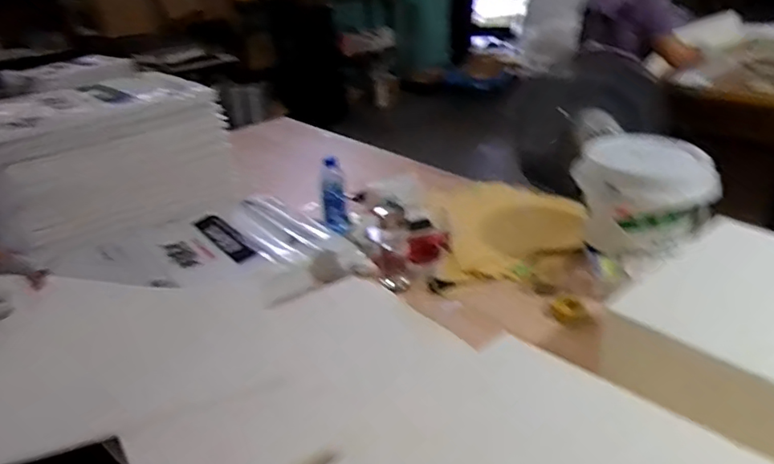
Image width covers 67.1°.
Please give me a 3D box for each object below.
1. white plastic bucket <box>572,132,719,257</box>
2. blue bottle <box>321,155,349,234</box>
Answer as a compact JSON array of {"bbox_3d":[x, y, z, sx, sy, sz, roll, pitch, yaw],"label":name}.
[{"bbox_3d":[0.568,-0.082,1.310,0.265,0.208,0.254,-3,28,2],"label":"white plastic bucket"},{"bbox_3d":[-0.145,-0.107,1.575,0.070,0.182,0.087,-6,28,-5],"label":"blue bottle"}]

